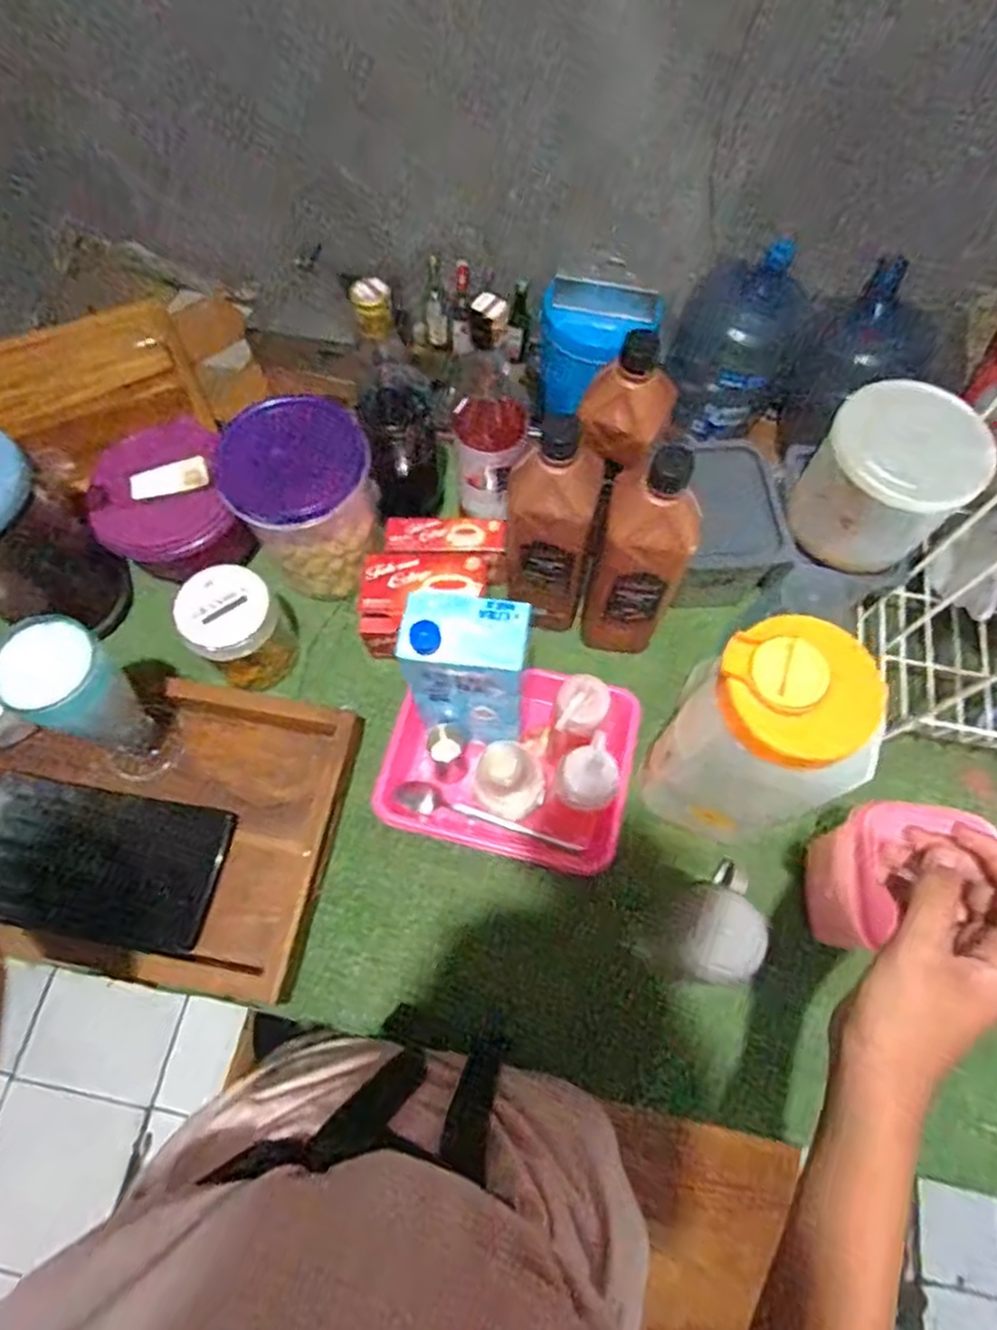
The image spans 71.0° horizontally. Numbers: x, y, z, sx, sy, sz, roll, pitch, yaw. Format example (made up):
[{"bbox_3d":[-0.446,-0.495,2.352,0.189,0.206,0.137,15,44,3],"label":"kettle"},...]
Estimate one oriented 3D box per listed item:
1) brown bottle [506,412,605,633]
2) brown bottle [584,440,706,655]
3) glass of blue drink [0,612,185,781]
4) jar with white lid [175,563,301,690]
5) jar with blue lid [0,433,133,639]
[{"bbox_3d":[0.046,-0.112,0.612,0.071,0.225,0.062,8,68,2],"label":"brown bottle"},{"bbox_3d":[0.123,-0.087,0.612,0.077,0.222,0.069,21,69,7],"label":"brown bottle"},{"bbox_3d":[-0.337,0.035,0.593,0.071,0.189,0.077,35,71,12],"label":"glass of blue drink"},{"bbox_3d":[-0.252,-0.033,0.684,0.083,0.114,0.077,1,68,-1],"label":"jar with white lid"},{"bbox_3d":[-0.436,-0.104,0.636,0.097,0.217,0.105,21,69,7],"label":"jar with blue lid"}]

